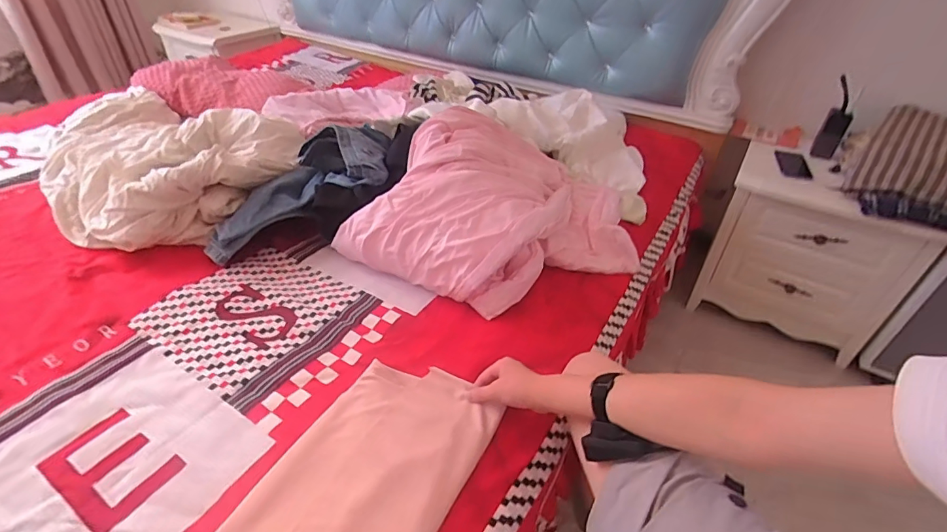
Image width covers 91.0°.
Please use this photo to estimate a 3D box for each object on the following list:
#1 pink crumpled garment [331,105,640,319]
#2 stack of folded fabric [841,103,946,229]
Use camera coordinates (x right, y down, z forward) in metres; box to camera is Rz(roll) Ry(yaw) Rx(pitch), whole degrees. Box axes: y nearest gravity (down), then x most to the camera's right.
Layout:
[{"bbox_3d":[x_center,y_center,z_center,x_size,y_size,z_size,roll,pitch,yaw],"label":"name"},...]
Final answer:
[{"bbox_3d":[0.075,-0.133,0.960,0.590,0.222,0.415,-28,47,-33],"label":"pink crumpled garment"},{"bbox_3d":[1.081,-0.239,1.128,0.244,0.164,0.375,27,44,28],"label":"stack of folded fabric"}]

